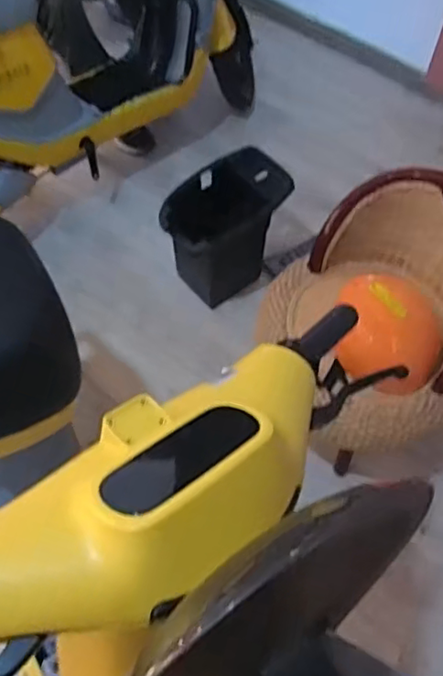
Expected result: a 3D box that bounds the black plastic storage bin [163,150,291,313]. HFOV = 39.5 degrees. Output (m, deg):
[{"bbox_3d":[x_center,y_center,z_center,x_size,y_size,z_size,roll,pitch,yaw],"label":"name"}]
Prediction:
[{"bbox_3d":[0.004,-0.295,1.666,0.315,0.299,0.231,-36,69,-18],"label":"black plastic storage bin"}]

